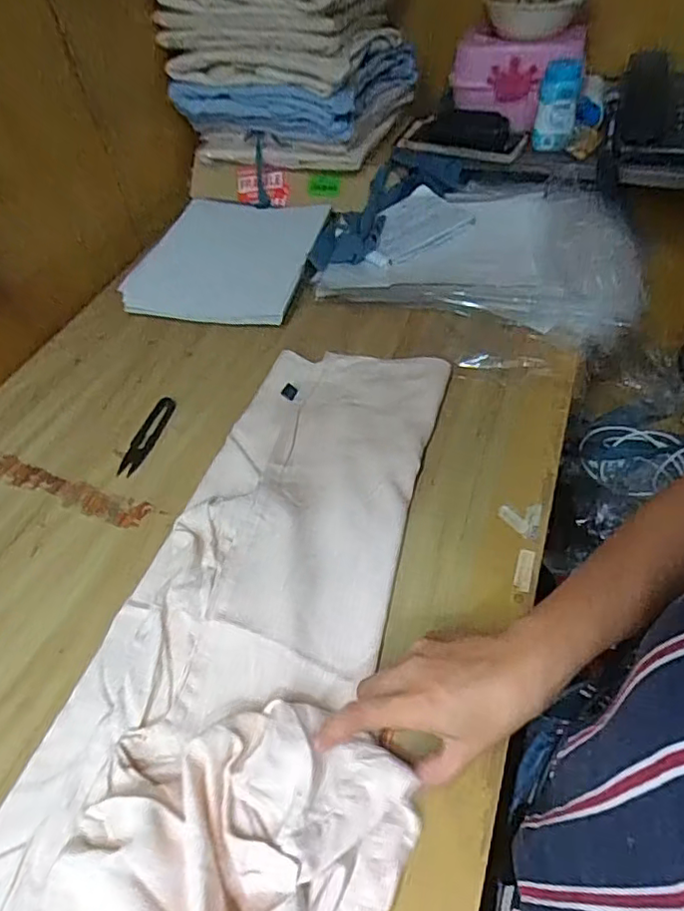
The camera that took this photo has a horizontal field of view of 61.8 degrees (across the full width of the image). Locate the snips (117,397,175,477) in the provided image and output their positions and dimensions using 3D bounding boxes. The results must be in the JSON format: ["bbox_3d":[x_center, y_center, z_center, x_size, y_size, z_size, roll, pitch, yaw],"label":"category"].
[{"bbox_3d":[-0.198,-0.021,0.579,0.023,0.011,0.097,8,51,13],"label":"snips"}]

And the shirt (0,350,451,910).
[{"bbox_3d":[-0.055,0.113,0.421,0.243,0.056,0.594,10,50,15],"label":"shirt"}]

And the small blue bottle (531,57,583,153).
[{"bbox_3d":[0.279,-0.454,0.738,0.047,0.100,0.041,9,51,14],"label":"small blue bottle"}]

